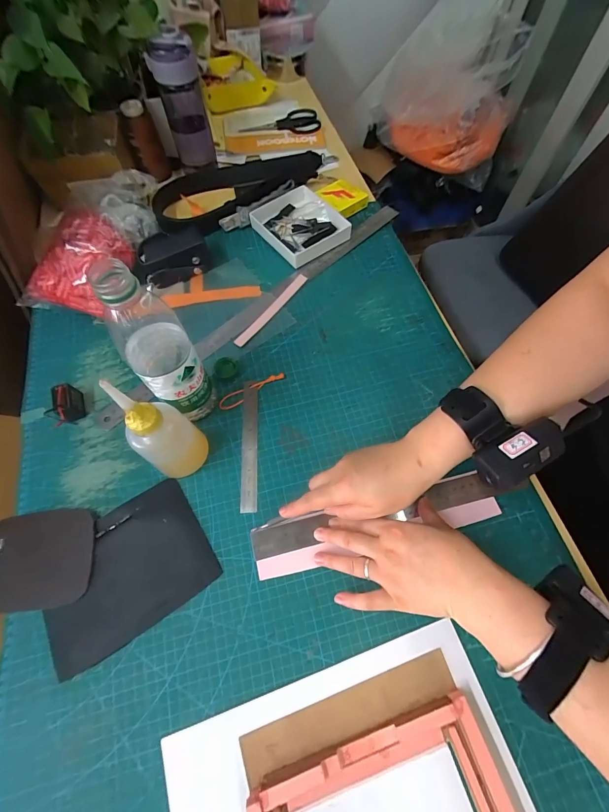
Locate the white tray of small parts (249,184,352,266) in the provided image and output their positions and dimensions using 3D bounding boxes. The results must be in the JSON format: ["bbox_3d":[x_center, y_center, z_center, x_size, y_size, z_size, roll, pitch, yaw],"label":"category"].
[{"bbox_3d":[-0.008,-0.303,0.571,0.120,0.024,0.142,-35,70,-14],"label":"white tray of small parts"}]

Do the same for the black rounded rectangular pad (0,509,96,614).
[{"bbox_3d":[-0.295,0.165,0.370,0.129,0.009,0.097,-6,66,-2],"label":"black rounded rectangular pad"}]

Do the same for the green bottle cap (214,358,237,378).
[{"bbox_3d":[-0.107,-0.052,0.461,0.028,0.012,0.032,-17,66,-7],"label":"green bottle cap"}]

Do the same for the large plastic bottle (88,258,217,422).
[{"bbox_3d":[-0.146,-0.053,0.354,0.061,0.221,0.067,-38,70,-15],"label":"large plastic bottle"}]

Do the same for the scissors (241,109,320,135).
[{"bbox_3d":[-0.050,-0.587,0.707,0.161,0.010,0.068,-3,65,-1],"label":"scissors"}]

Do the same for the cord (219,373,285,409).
[{"bbox_3d":[-0.069,-0.021,0.453,0.093,0.007,0.020,-26,68,-11],"label":"cord"}]

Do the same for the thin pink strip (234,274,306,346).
[{"bbox_3d":[-0.047,-0.144,0.509,0.016,0.004,0.154,34,72,14],"label":"thin pink strip"}]

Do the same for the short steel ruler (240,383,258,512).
[{"bbox_3d":[-0.068,0.044,0.426,0.020,0.004,0.167,-3,65,-1],"label":"short steel ruler"}]

